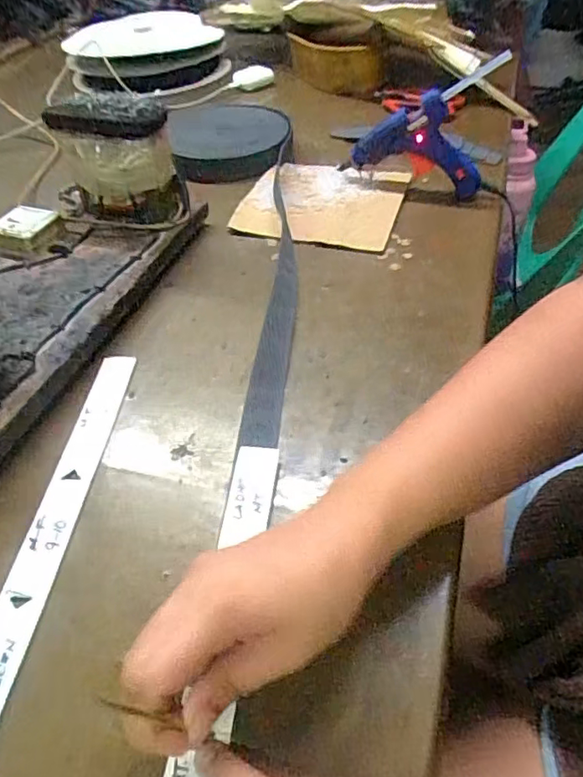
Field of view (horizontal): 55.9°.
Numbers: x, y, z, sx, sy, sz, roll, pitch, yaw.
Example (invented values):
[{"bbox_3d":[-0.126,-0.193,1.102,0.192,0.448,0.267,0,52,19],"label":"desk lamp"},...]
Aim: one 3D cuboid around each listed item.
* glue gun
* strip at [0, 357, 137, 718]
[{"bbox_3d":[0.126,-0.258,0.545,0.139,0.121,0.058,-3,45,-1],"label":"glue gun"},{"bbox_3d":[-0.141,0.104,0.298,0.028,0.004,0.343,2,45,4],"label":"strip"}]

